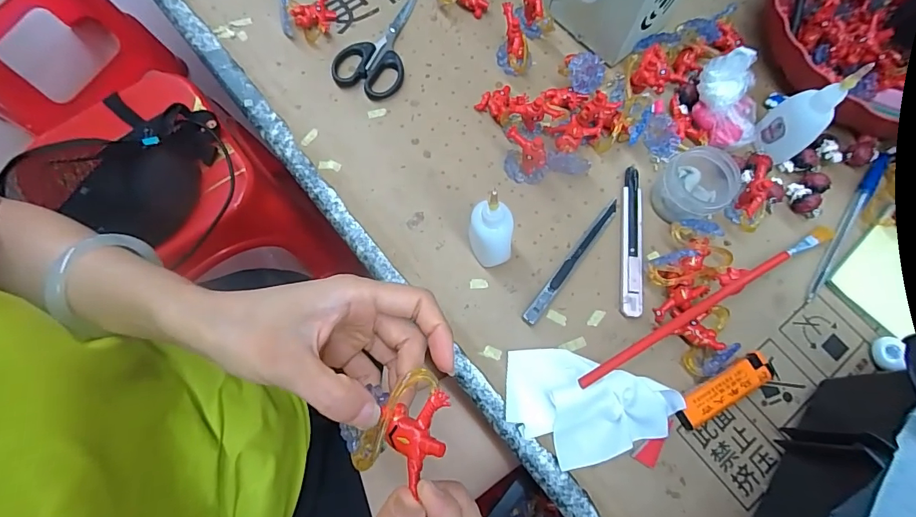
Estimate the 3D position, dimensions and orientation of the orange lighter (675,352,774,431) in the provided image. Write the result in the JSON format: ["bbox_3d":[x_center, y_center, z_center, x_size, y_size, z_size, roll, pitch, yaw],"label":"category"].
[{"bbox_3d":[0.201,0.100,0.331,0.080,0.016,0.023,-27,75,-6],"label":"orange lighter"}]

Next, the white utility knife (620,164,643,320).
[{"bbox_3d":[0.145,-0.017,0.366,0.017,0.011,0.132,7,74,3],"label":"white utility knife"}]

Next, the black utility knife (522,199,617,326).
[{"bbox_3d":[0.095,0.000,0.360,0.010,0.009,0.132,37,78,11],"label":"black utility knife"}]

